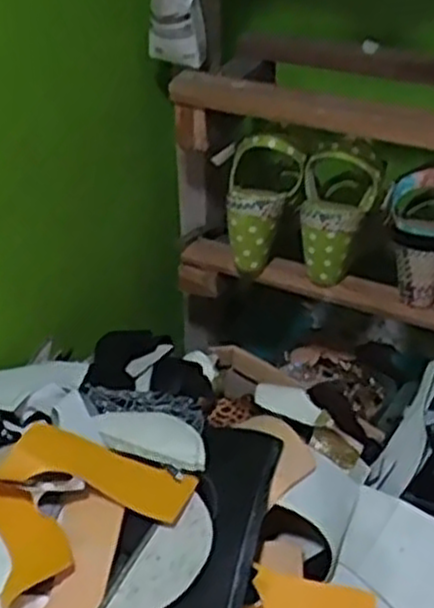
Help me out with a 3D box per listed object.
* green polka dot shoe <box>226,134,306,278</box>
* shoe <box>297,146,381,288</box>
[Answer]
[{"bbox_3d":[0.040,-0.104,0.839,0.081,0.146,0.064,13,8,14],"label":"green polka dot shoe"},{"bbox_3d":[0.126,-0.092,0.823,0.078,0.127,0.083,6,34,8],"label":"shoe"}]

